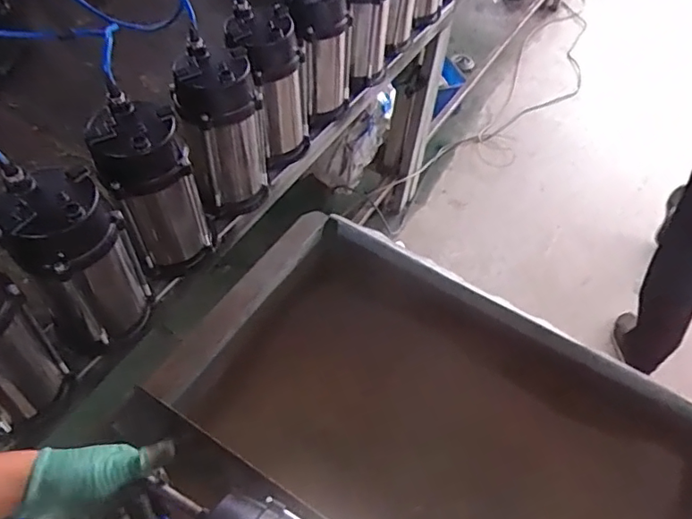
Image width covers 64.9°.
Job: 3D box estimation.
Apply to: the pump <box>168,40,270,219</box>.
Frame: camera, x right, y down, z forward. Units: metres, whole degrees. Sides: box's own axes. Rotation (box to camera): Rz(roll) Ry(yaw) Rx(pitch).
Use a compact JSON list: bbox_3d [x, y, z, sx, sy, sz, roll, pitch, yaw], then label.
[{"bbox_3d":[-0.198,-0.203,0.888,0.122,0.250,0.117,-16,55,-15],"label":"pump"}]

